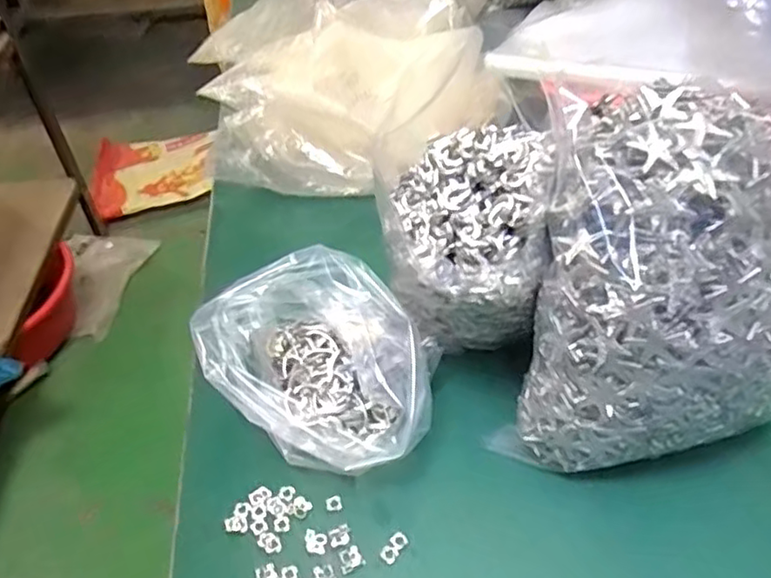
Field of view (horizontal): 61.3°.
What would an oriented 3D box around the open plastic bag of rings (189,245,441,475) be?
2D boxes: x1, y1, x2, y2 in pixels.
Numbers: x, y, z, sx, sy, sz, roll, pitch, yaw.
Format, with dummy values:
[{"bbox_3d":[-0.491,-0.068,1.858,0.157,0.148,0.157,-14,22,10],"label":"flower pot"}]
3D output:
[{"bbox_3d":[-0.045,0.052,0.445,0.154,0.107,0.118,7,44,12],"label":"open plastic bag of rings"}]

